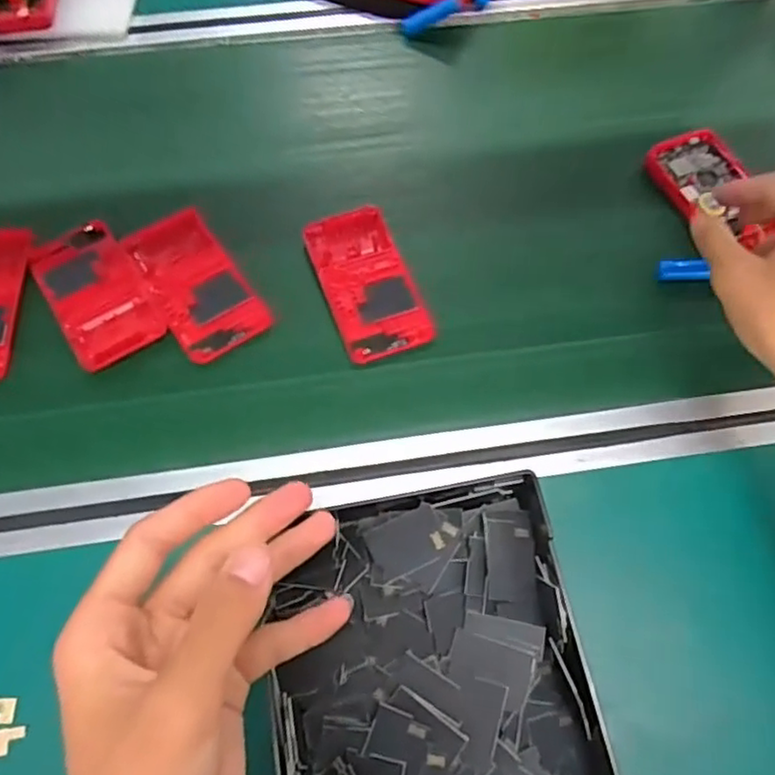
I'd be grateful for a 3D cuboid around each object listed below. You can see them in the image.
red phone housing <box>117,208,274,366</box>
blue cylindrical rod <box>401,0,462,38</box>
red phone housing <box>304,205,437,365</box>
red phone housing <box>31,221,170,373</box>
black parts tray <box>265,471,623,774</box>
[{"bbox_3d":[-0.141,-0.078,0.470,0.062,0.005,0.123,-32,70,-15],"label":"red phone housing"},{"bbox_3d":[0.039,-0.335,0.583,0.055,0.015,0.014,-17,63,22],"label":"blue cylindrical rod"},{"bbox_3d":[-0.017,-0.082,0.473,0.061,0.010,0.129,-19,67,-10],"label":"red phone housing"},{"bbox_3d":[-0.210,-0.071,0.466,0.066,0.005,0.118,-31,69,-14],"label":"red phone housing"},{"bbox_3d":[0.035,0.197,0.326,0.167,0.030,0.277,-9,76,-9],"label":"black parts tray"}]

